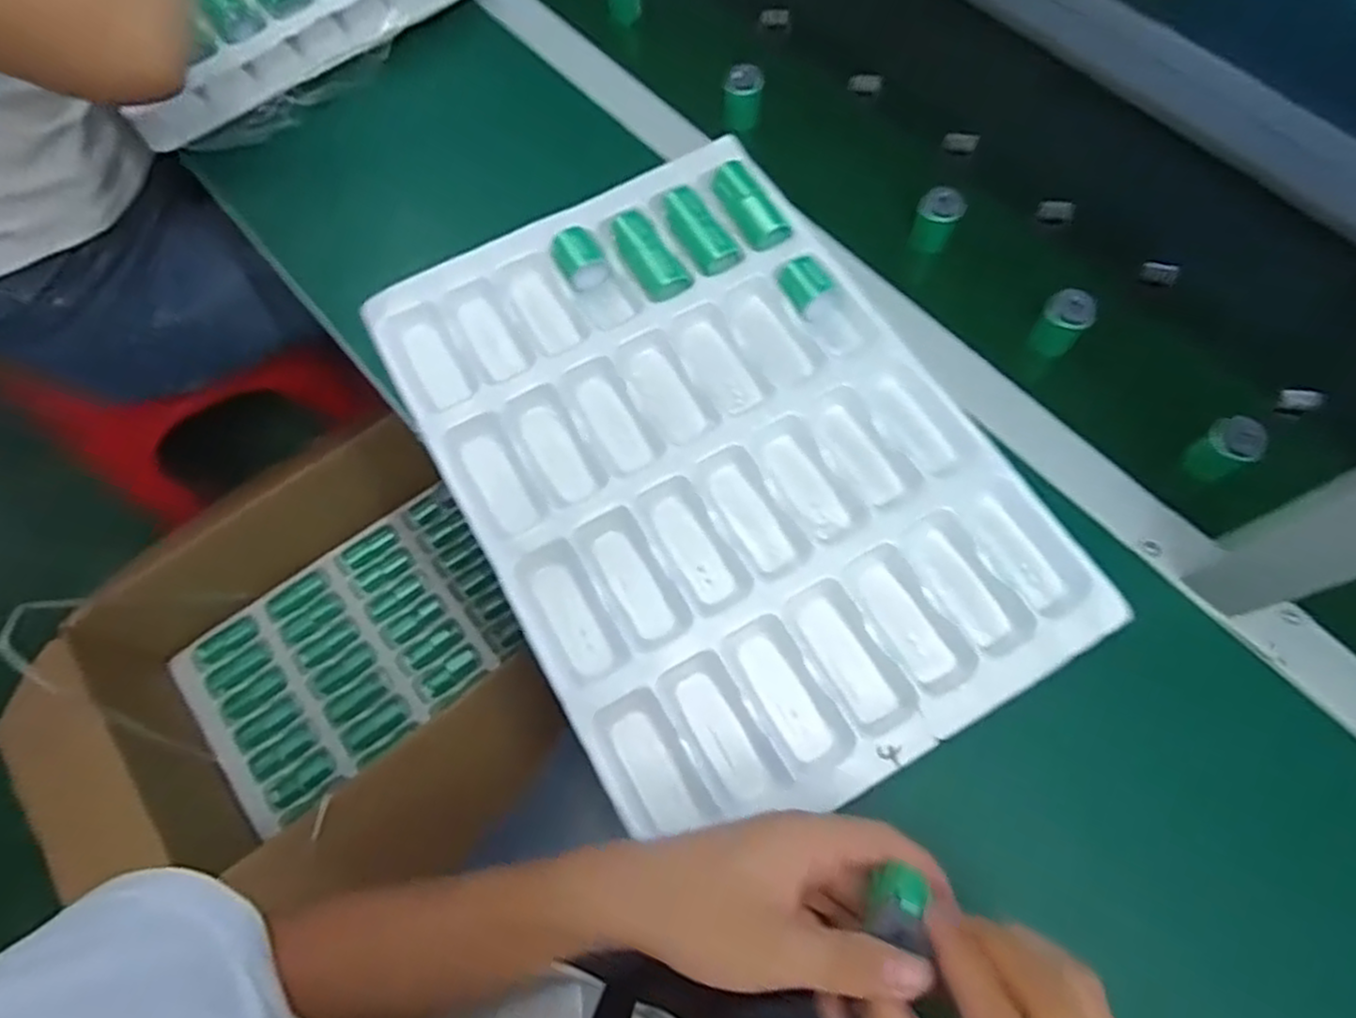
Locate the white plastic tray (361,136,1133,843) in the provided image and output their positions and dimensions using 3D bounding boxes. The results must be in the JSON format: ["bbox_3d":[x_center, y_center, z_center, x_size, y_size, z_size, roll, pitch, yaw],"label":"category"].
[{"bbox_3d":[0.022,-0.039,0.490,0.317,0.031,0.445,-29,72,-9],"label":"white plastic tray"}]

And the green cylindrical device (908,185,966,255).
[{"bbox_3d":[0.196,-0.220,0.557,0.031,0.043,0.024,33,74,12],"label":"green cylindrical device"}]

